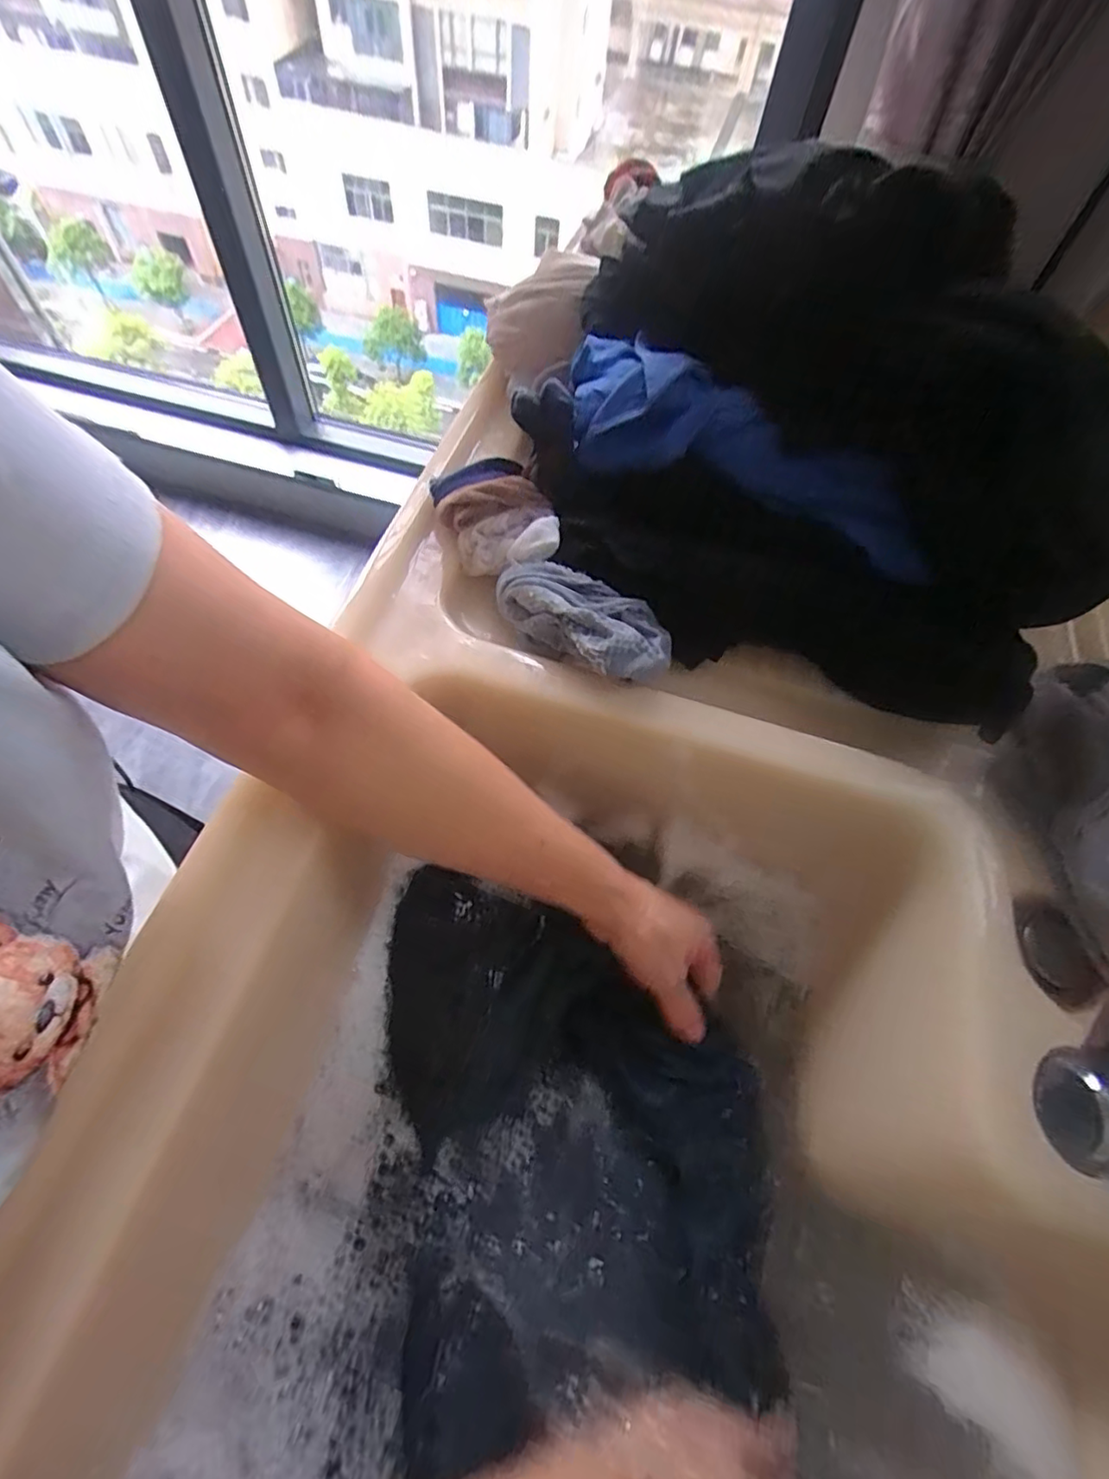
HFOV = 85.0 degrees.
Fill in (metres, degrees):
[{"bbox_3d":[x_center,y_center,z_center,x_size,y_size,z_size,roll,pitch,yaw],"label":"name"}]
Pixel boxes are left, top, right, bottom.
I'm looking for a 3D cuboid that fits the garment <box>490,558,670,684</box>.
[{"bbox_3d":[0.015,-0.078,0.402,0.128,0.038,0.054,29,62,12],"label":"garment"}]

